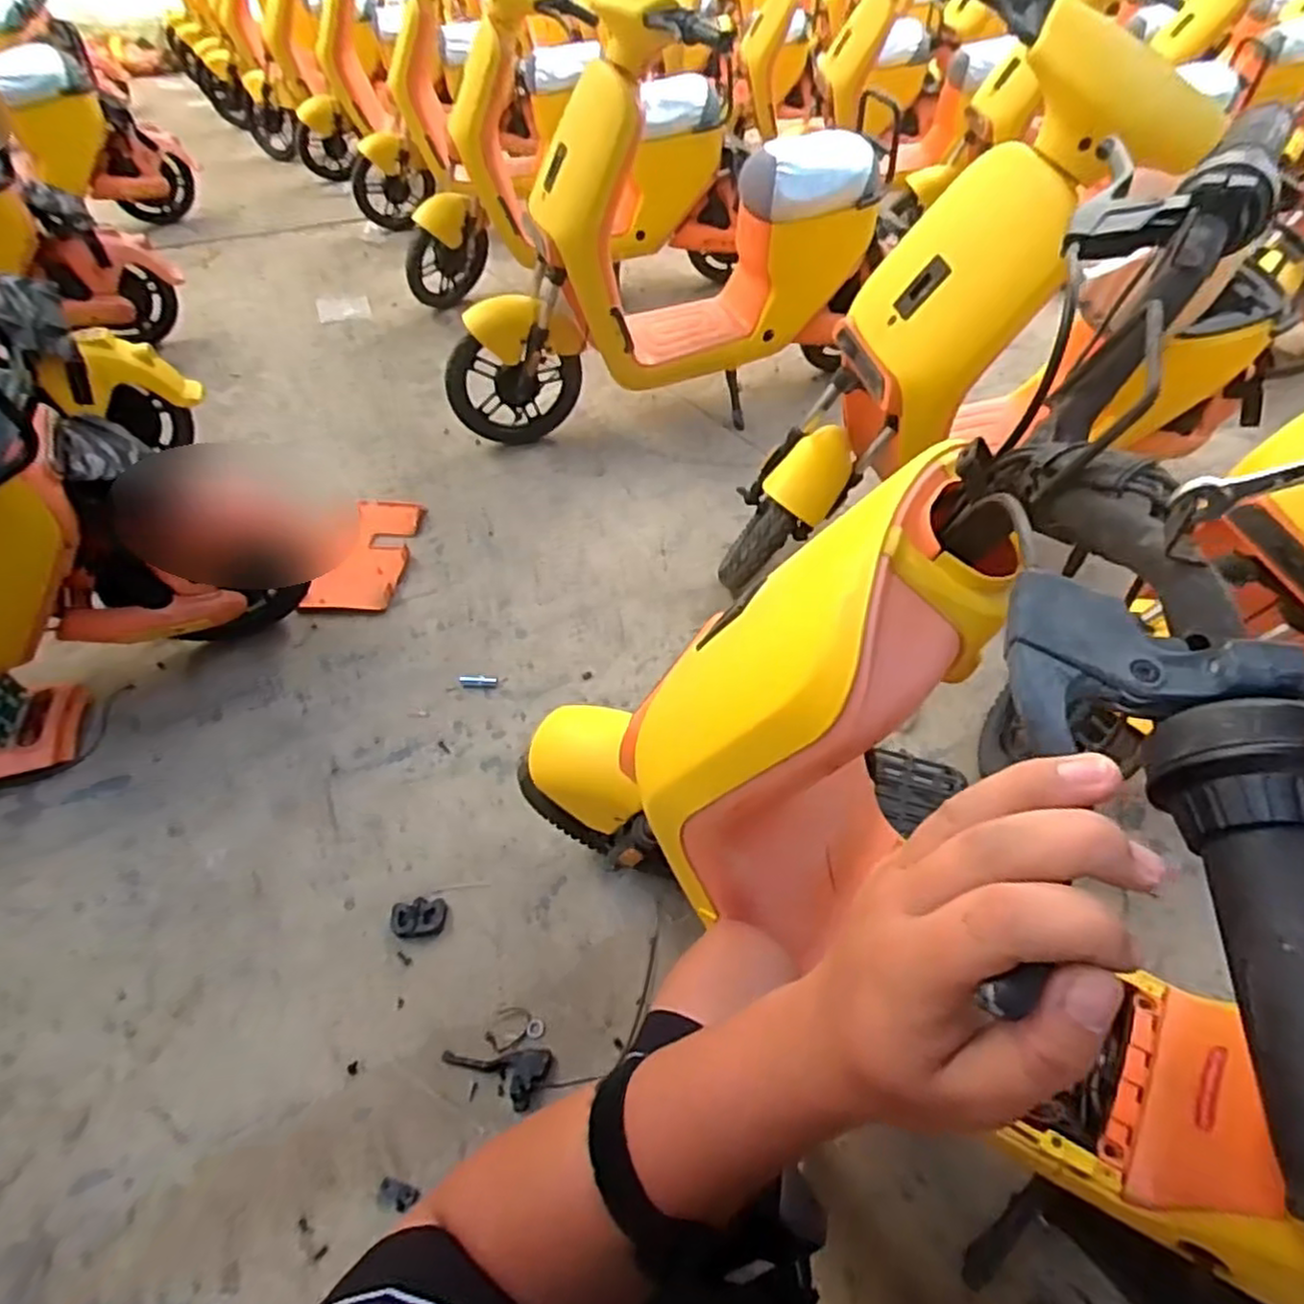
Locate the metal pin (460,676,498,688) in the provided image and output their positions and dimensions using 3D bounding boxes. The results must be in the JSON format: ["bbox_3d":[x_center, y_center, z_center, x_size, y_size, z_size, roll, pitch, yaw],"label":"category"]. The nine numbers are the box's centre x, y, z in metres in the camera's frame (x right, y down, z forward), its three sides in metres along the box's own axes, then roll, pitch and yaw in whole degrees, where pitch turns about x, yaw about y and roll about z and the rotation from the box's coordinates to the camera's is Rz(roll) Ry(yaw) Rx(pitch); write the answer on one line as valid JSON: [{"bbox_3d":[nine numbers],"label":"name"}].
[{"bbox_3d":[-0.354,0.060,1.477,0.077,0.019,0.019,-1,47,0],"label":"metal pin"}]

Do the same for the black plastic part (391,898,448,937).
[{"bbox_3d":[-0.365,0.417,1.137,0.083,0.017,0.055,-5,47,-4],"label":"black plastic part"}]

